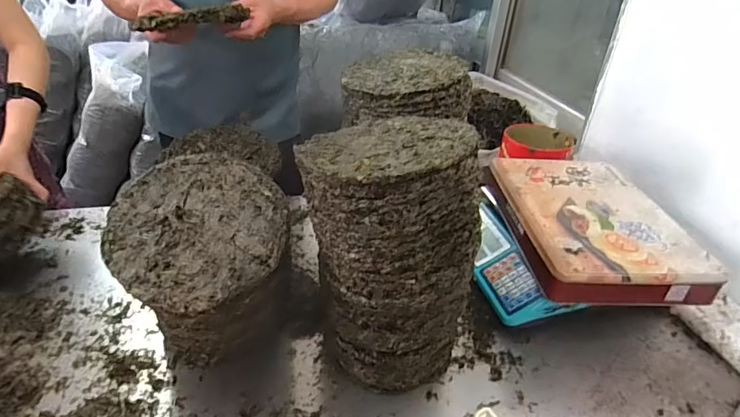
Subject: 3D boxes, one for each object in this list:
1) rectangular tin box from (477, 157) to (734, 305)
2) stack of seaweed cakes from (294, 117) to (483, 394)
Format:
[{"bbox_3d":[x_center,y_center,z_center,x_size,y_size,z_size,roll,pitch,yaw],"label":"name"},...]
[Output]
[{"bbox_3d":[0.396,0.024,0.833,0.270,0.068,0.368,2,32,-5],"label":"rectangular tin box"},{"bbox_3d":[0.023,0.076,0.599,0.220,0.390,0.177,-14,36,-28],"label":"stack of seaweed cakes"}]

